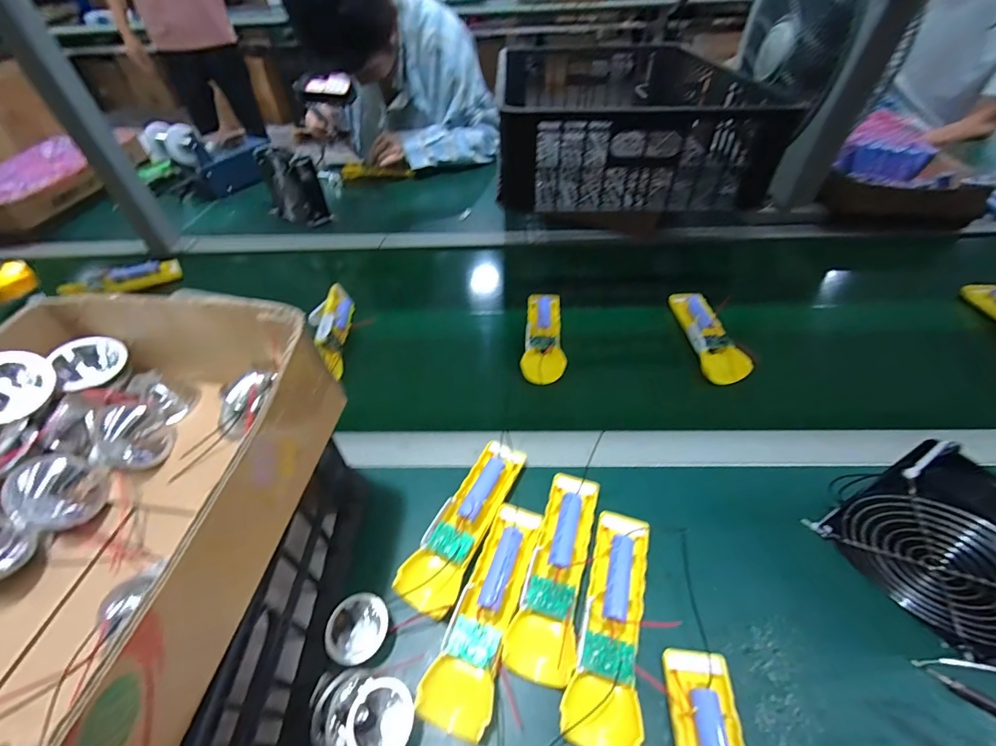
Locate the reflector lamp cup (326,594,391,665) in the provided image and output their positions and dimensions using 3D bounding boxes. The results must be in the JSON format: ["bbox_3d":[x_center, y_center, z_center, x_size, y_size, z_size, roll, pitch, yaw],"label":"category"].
[{"bbox_3d":[-0.108,0.195,0.320,0.044,0.025,0.044,-2,47,2],"label":"reflector lamp cup"}]

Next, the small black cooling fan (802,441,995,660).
[{"bbox_3d":[0.334,0.133,0.308,0.043,0.130,0.125,-27,51,-20],"label":"small black cooling fan"}]

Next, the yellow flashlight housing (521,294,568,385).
[{"bbox_3d":[0.060,-0.054,0.560,0.053,0.015,0.166,1,47,4],"label":"yellow flashlight housing"}]

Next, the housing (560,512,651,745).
[{"bbox_3d":[0.088,0.188,0.325,0.050,0.022,0.165,11,49,13],"label":"housing"}]

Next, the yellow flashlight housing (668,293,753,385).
[{"bbox_3d":[0.277,-0.055,0.555,0.048,0.028,0.169,-1,47,2],"label":"yellow flashlight housing"}]

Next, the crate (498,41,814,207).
[{"bbox_3d":[0.206,-0.480,0.761,0.389,0.134,0.565,1,47,4],"label":"crate"}]

